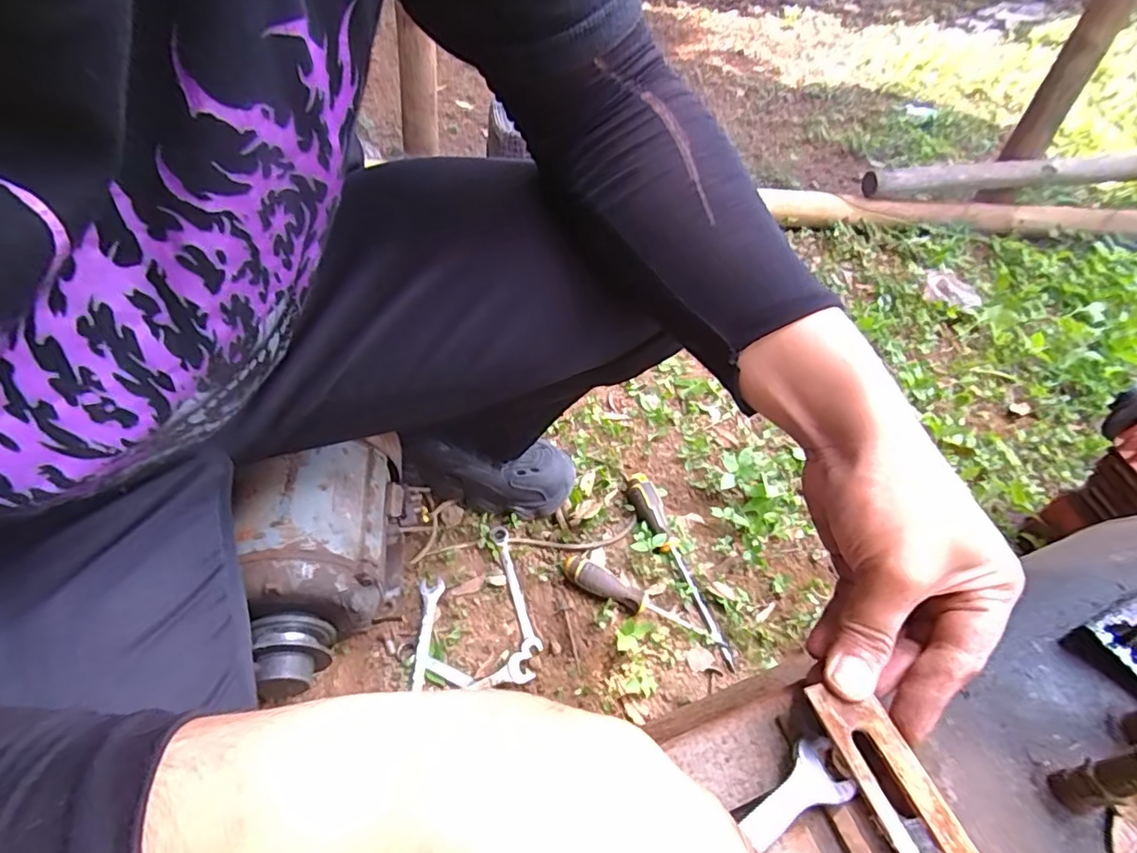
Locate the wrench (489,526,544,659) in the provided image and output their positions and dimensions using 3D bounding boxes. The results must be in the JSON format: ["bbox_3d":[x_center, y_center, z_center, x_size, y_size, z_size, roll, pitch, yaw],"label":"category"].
[{"bbox_3d":[-0.062,0.182,0.648,0.021,0.006,0.158,-13,54,-15],"label":"wrench"}]

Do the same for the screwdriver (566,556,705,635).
[{"bbox_3d":[0.072,0.193,0.635,0.167,0.024,0.028,26,47,4],"label":"screwdriver"}]

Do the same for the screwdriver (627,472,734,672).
[{"bbox_3d":[0.127,0.152,0.674,0.029,0.032,0.254,-9,47,-19],"label":"screwdriver"}]

